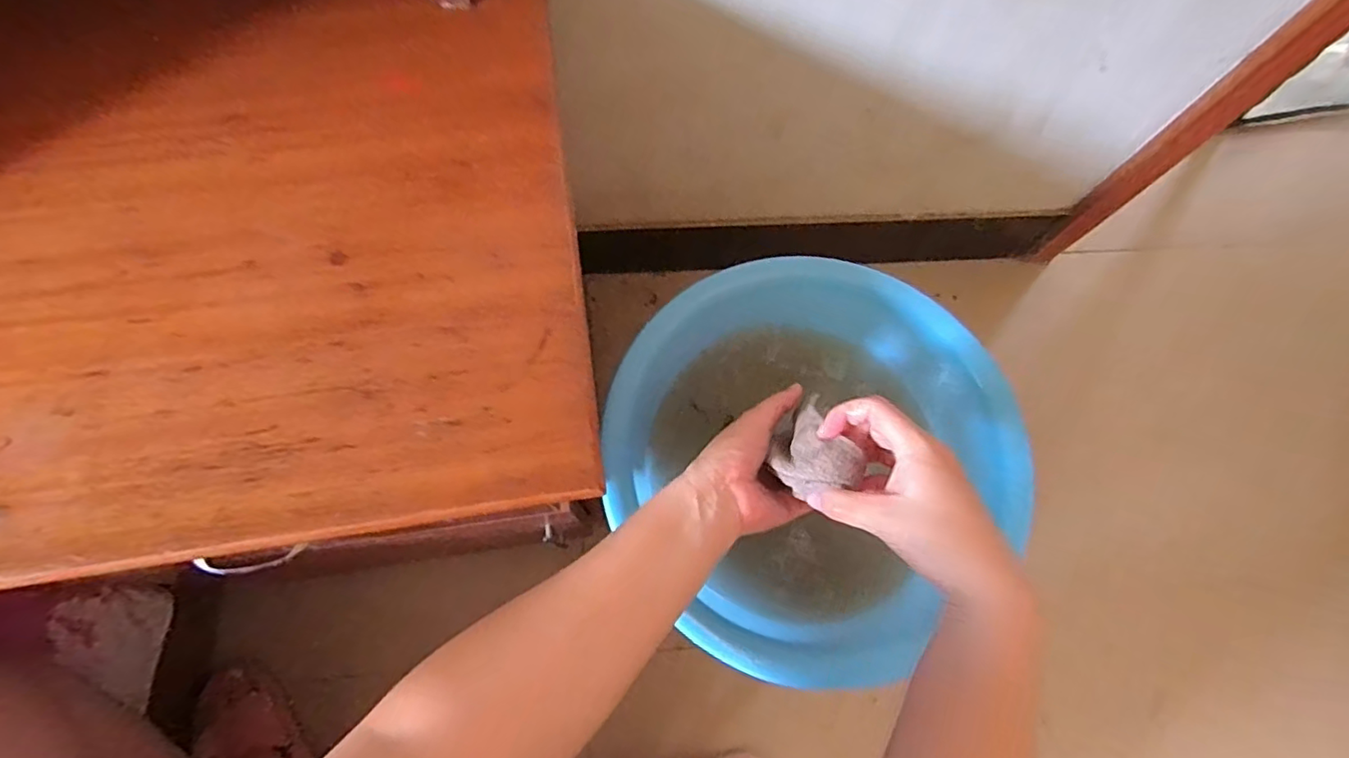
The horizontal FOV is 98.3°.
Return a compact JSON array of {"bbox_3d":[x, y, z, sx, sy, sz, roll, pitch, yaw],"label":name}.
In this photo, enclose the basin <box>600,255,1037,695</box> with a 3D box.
[{"bbox_3d":[0.119,0.053,0.520,0.334,0.104,0.328,1,71,-2],"label":"basin"}]

